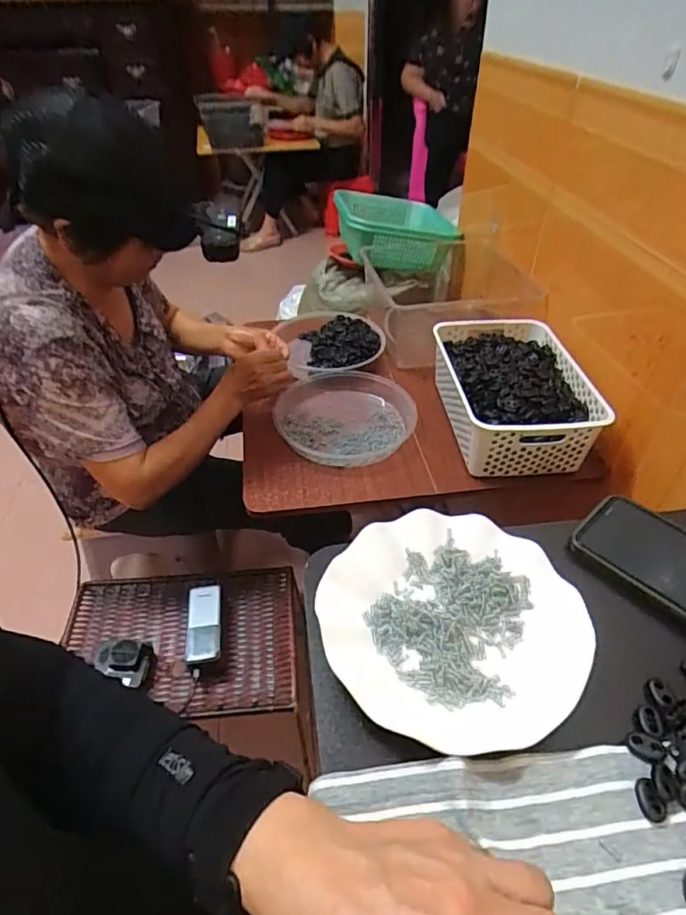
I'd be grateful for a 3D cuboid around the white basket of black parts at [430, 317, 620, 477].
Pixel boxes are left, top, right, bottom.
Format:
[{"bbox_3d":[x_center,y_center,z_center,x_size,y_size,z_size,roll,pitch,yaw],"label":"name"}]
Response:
[{"bbox_3d":[0.278,-0.110,0.880,0.204,0.098,0.313,-3,41,-2],"label":"white basket of black parts"}]

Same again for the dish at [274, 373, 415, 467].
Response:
[{"bbox_3d":[0.003,-0.071,0.905,0.234,0.030,0.228,0,41,0],"label":"dish"}]

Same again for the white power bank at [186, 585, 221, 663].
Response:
[{"bbox_3d":[-0.216,0.255,0.822,0.049,0.016,0.120,-5,54,-5],"label":"white power bank"}]

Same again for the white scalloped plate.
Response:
[{"bbox_3d":[0.077,0.116,0.383,0.179,0.024,0.172,0,41,0],"label":"white scalloped plate"}]

